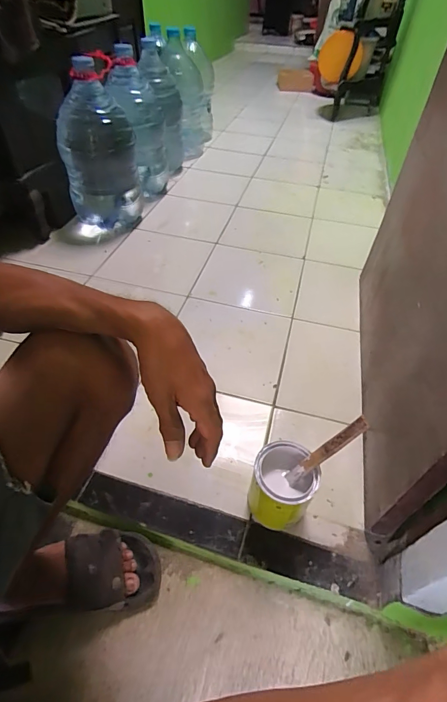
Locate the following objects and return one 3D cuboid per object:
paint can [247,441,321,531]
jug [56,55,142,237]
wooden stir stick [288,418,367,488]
[{"bbox_3d":[0.100,0.229,0.605,0.099,0.119,0.109,26,51,20],"label":"paint can"},{"bbox_3d":[-0.433,-0.666,1.240,0.245,0.459,0.202,-12,48,-14],"label":"jug"},{"bbox_3d":[0.158,0.160,0.560,0.009,0.169,0.022,12,39,-43],"label":"wooden stir stick"}]

